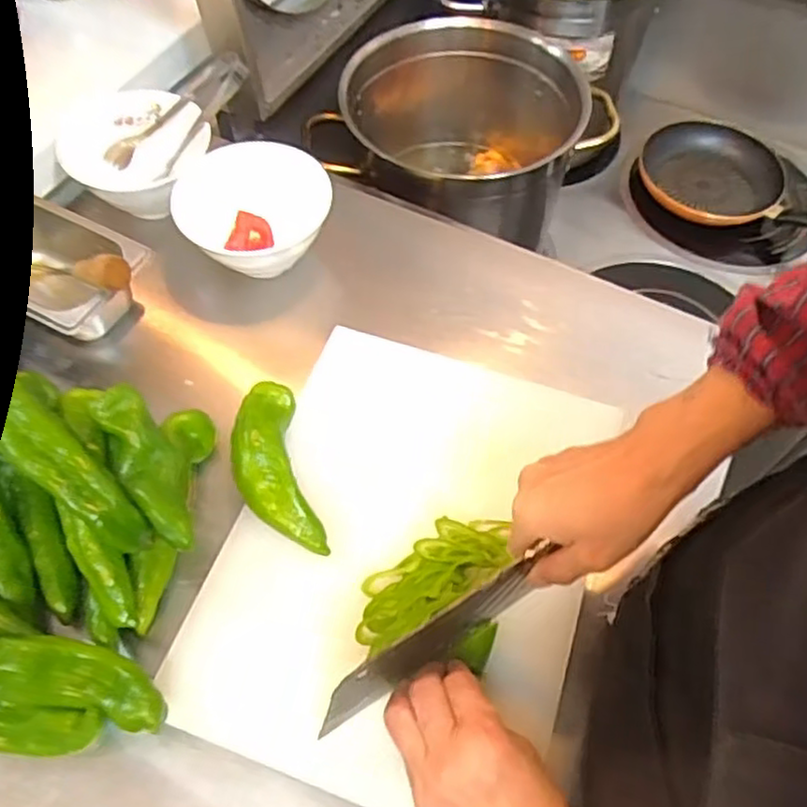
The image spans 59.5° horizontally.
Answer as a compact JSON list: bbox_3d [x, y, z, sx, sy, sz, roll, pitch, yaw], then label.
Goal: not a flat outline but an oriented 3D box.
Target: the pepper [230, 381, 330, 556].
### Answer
[{"bbox_3d":[-0.102,0.049,0.546,0.055,0.035,0.141,-14,61,-7],"label":"pepper"}]

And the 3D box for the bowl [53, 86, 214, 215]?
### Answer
[{"bbox_3d":[-0.260,-0.248,0.712,0.138,0.060,0.126,0,60,0],"label":"bowl"}]

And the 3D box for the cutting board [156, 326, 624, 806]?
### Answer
[{"bbox_3d":[0.005,0.108,0.540,0.258,0.024,0.343,17,62,10],"label":"cutting board"}]

